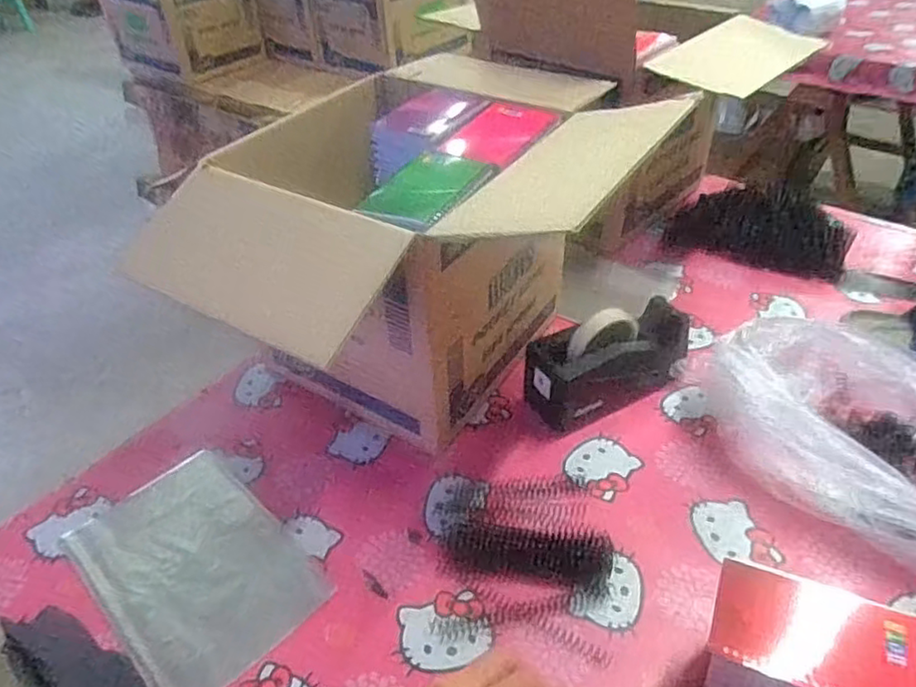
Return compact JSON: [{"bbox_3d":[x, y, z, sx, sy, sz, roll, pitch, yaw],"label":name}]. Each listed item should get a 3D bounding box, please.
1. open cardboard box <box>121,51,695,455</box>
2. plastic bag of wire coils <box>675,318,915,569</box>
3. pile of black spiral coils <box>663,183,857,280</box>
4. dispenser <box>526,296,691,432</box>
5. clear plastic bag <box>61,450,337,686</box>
[{"bbox_3d":[-0.022,-0.137,0.813,0.322,0.303,0.410,26,48,28],"label":"open cardboard box"},{"bbox_3d":[0.463,0.098,0.668,0.251,0.108,0.400,-27,47,-27],"label":"plastic bag of wire coils"},{"bbox_3d":[0.490,-0.194,1.045,0.276,0.058,0.168,14,43,18],"label":"pile of black spiral coils"},{"bbox_3d":[0.181,0.019,0.770,0.203,0.113,0.080,-19,43,-19],"label":"dispenser"},{"bbox_3d":[-0.264,0.218,0.638,0.259,0.005,0.165,32,51,33],"label":"clear plastic bag"}]

